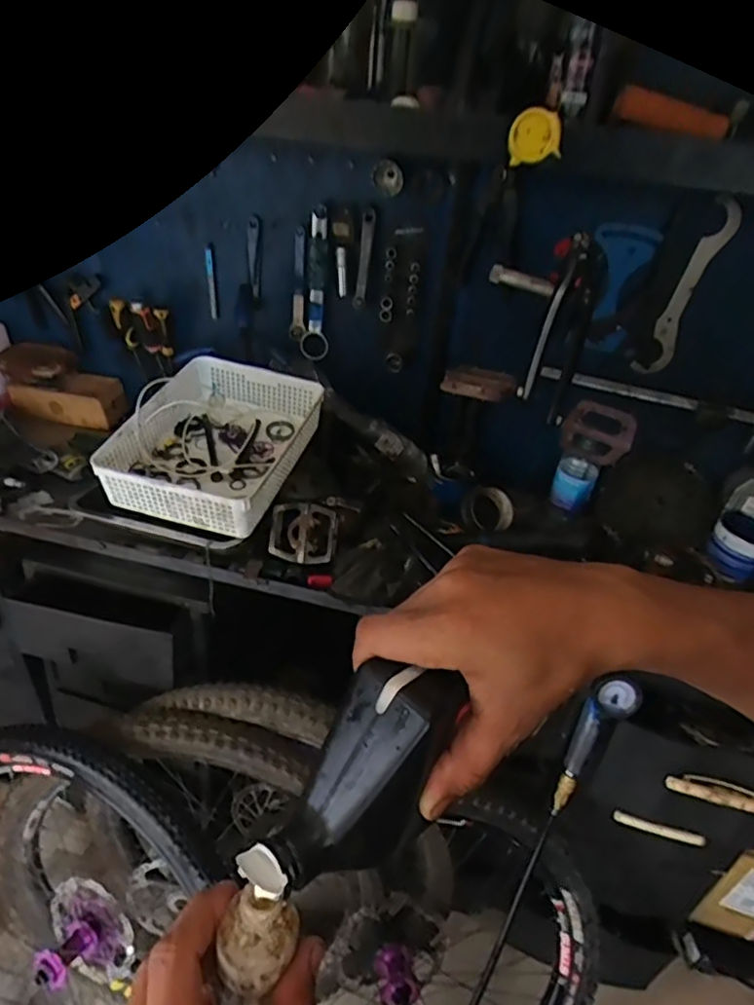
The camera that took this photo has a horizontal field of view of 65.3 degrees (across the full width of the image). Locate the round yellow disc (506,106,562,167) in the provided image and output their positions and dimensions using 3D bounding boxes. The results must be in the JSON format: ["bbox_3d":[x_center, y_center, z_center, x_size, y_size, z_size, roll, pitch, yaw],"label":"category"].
[{"bbox_3d":[0.188,-0.435,0.700,0.062,0.056,0.027,14,35,9],"label":"round yellow disc"}]

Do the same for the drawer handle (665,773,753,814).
[{"bbox_3d":[0.473,0.397,0.806,0.139,0.025,0.023,15,35,10],"label":"drawer handle"}]

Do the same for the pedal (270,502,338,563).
[{"bbox_3d":[-0.114,0.047,0.920,0.104,0.091,0.026,5,1,4],"label":"pedal"}]

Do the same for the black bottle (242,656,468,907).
[{"bbox_3d":[-0.004,0.138,0.296,0.123,0.064,0.048,-48,29,-11],"label":"black bottle"}]

